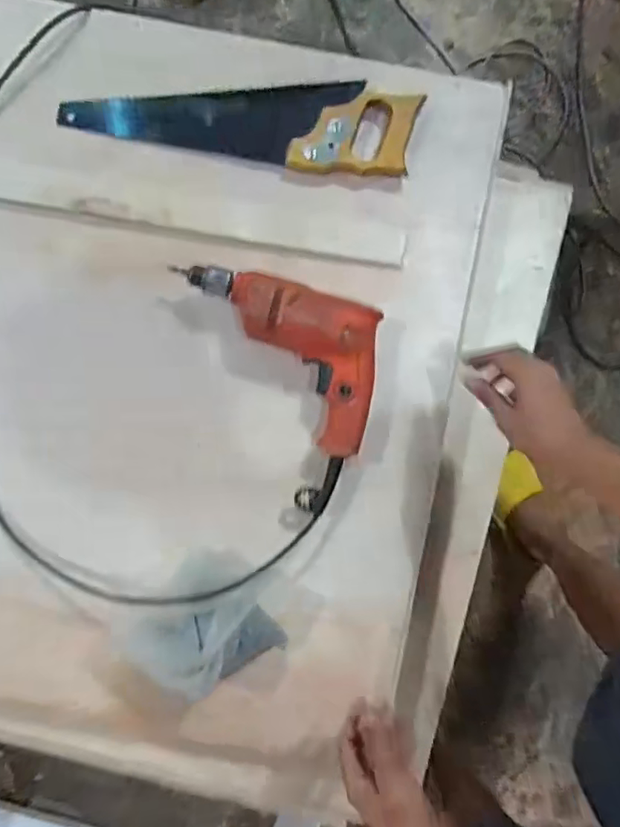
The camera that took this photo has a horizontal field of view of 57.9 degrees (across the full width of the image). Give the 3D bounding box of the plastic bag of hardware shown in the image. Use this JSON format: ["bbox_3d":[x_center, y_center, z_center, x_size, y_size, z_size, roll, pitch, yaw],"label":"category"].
[{"bbox_3d":[-0.124,0.237,0.618,0.172,0.061,0.139,-27,89,0],"label":"plastic bag of hardware"}]

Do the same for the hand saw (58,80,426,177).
[{"bbox_3d":[-0.080,-0.332,0.638,0.409,0.016,0.099,4,90,0],"label":"hand saw"}]

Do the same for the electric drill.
[{"bbox_3d":[0.004,-0.058,0.618,0.172,0.061,0.300,-28,89,0],"label":"electric drill"}]

